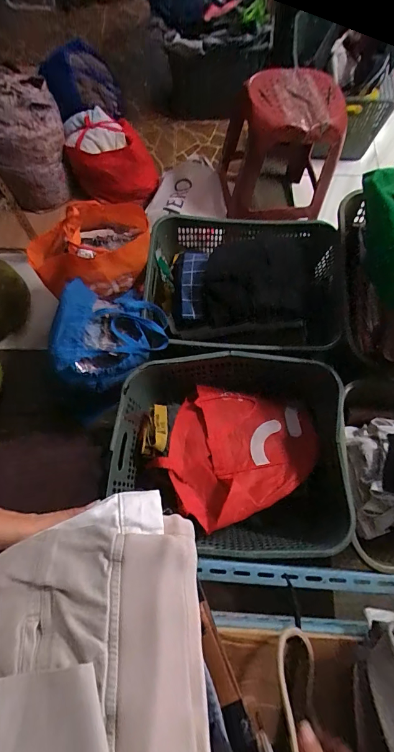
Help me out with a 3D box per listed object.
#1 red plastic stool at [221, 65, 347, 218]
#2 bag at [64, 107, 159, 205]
[{"bbox_3d":[0.299,-0.827,1.360,0.390,0.373,0.354,0,71,1],"label":"red plastic stool"},{"bbox_3d":[-0.334,-0.861,1.521,0.321,0.244,0.230,-8,71,-2],"label":"bag"}]

